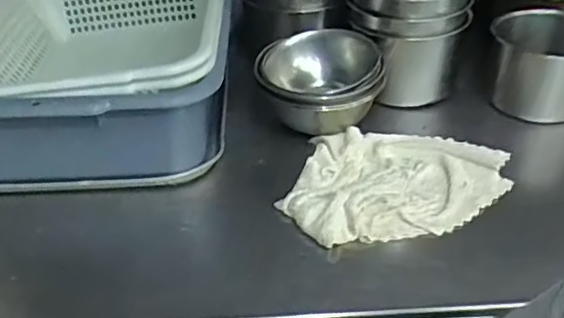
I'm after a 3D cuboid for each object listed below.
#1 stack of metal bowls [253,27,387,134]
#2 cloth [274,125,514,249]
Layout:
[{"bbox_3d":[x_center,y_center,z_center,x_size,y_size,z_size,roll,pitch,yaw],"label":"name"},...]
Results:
[{"bbox_3d":[0.052,-0.100,0.811,0.165,0.089,0.168,6,37,10],"label":"stack of metal bowls"},{"bbox_3d":[0.140,0.021,0.718,0.275,0.029,0.189,-7,37,-7],"label":"cloth"}]

